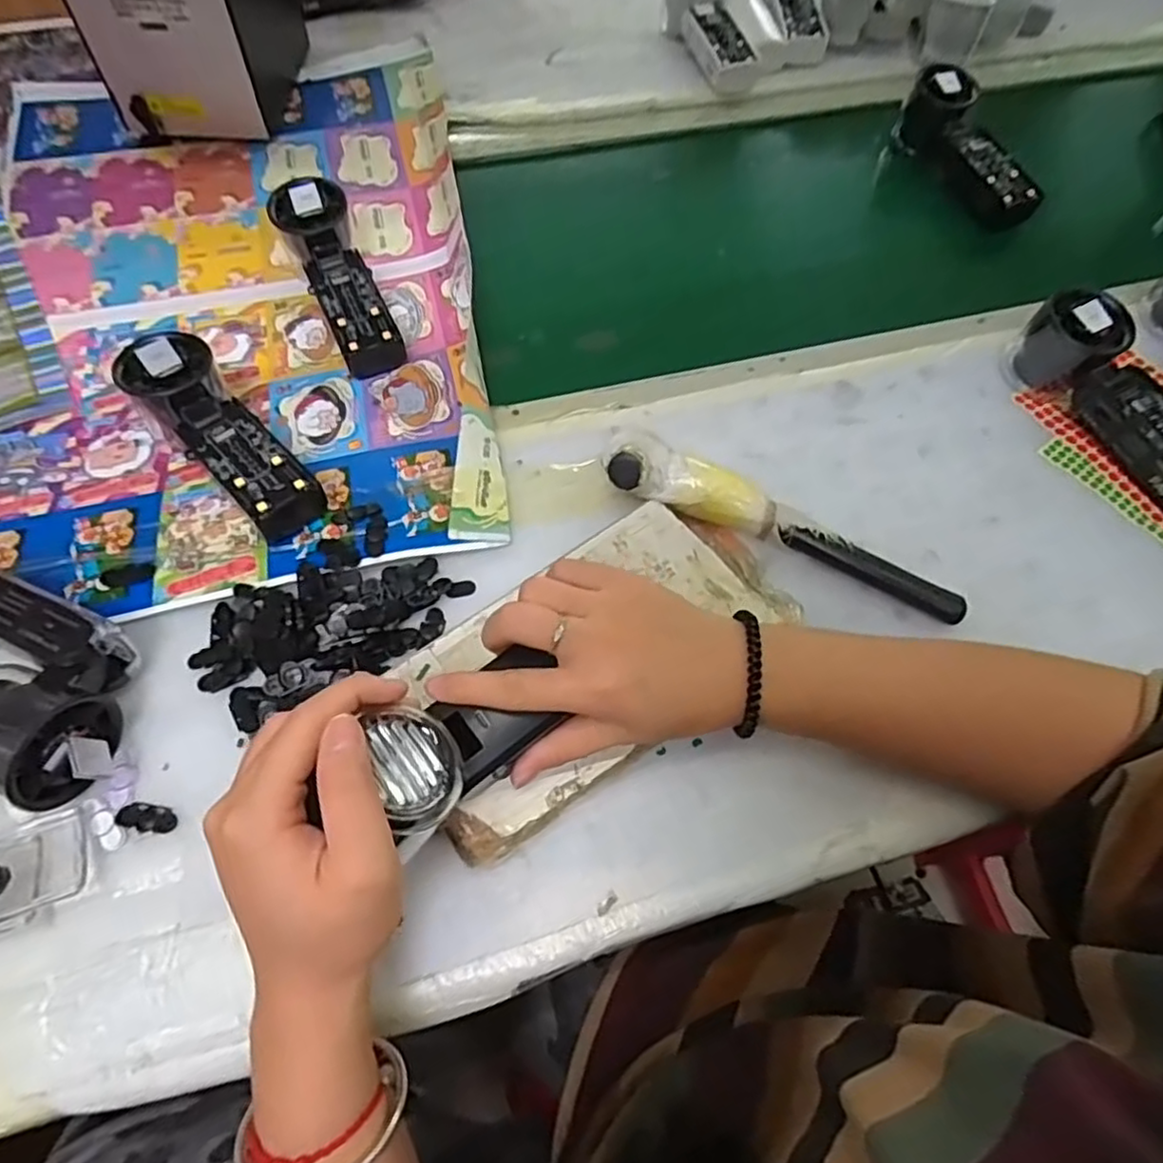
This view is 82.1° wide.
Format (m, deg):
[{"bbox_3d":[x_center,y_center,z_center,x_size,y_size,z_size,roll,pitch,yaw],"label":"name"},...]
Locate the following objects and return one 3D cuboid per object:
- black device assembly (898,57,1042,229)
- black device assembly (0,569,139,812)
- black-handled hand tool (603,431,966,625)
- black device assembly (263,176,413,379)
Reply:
[{"bbox_3d":[0.352,-0.387,0.592,0.046,0.063,0.170,-19,64,-11],"label":"black device assembly"},{"bbox_3d":[-0.290,0.047,0.342,0.137,0.050,0.087,25,64,12],"label":"black device assembly"},{"bbox_3d":[0.120,-0.036,0.395,0.217,0.048,0.045,19,63,9],"label":"black-handled hand tool"},{"bbox_3d":[-0.179,-0.222,0.488,0.053,0.055,0.157,-21,64,-12],"label":"black device assembly"}]

